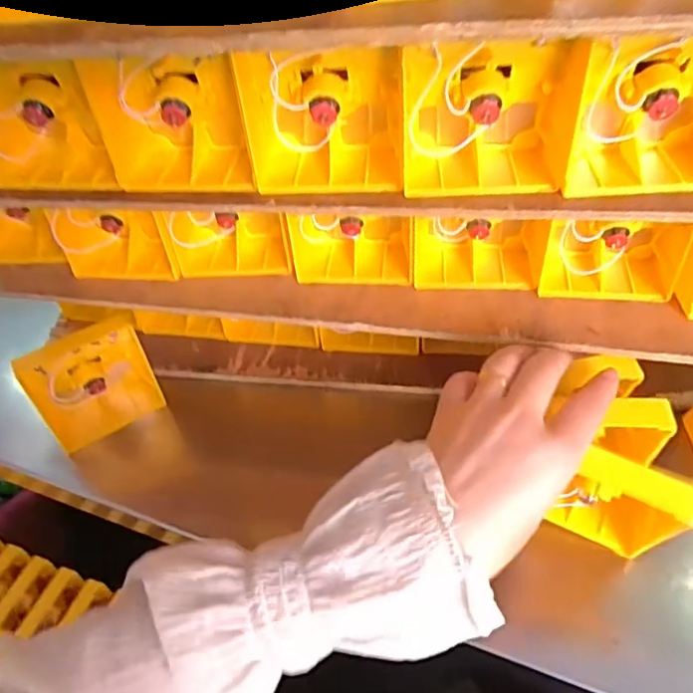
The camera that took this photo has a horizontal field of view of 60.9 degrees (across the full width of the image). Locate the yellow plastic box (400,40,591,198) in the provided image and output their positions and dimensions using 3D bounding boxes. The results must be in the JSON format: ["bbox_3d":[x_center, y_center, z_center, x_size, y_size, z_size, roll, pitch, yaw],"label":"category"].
[{"bbox_3d":[0.073,-0.122,0.310,0.087,0.064,0.059,-3,46,3],"label":"yellow plastic box"}]

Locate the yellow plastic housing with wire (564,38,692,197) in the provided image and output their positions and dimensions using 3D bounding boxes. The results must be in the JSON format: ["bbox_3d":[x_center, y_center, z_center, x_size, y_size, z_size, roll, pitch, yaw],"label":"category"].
[{"bbox_3d":[0.159,-0.115,0.295,0.090,0.068,0.052,4,46,9],"label":"yellow plastic housing with wire"}]

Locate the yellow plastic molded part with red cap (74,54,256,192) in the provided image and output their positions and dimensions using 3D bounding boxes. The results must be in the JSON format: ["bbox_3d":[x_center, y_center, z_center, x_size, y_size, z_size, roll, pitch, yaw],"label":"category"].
[{"bbox_3d":[-0.098,-0.131,0.335,0.085,0.064,0.057,3,46,8],"label":"yellow plastic molded part with red cap"}]

